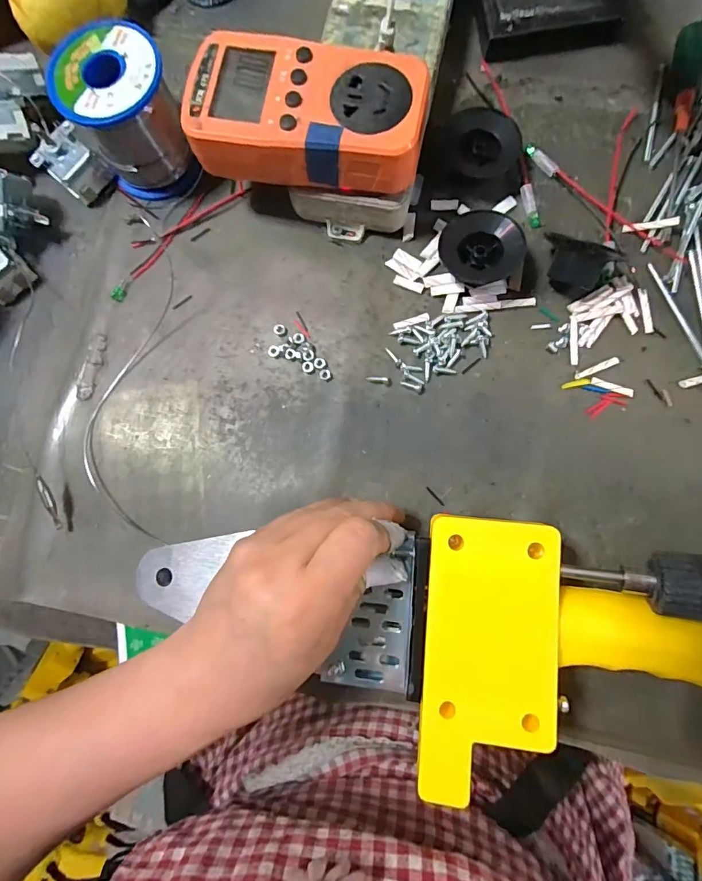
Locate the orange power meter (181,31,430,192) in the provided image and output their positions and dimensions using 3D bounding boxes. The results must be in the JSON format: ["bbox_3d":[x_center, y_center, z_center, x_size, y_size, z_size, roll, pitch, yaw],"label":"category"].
[{"bbox_3d":[-0.023,-0.180,0.244,0.124,0.032,0.062,9,83,5],"label":"orange power meter"}]

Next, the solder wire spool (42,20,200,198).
[{"bbox_3d":[-0.136,-0.199,0.275,0.060,0.063,0.061,0,82,3],"label":"solder wire spool"}]

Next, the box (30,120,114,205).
[{"bbox_3d":[-0.185,-0.183,0.294,0.033,0.027,0.033,-44,82,-3],"label":"box"}]

